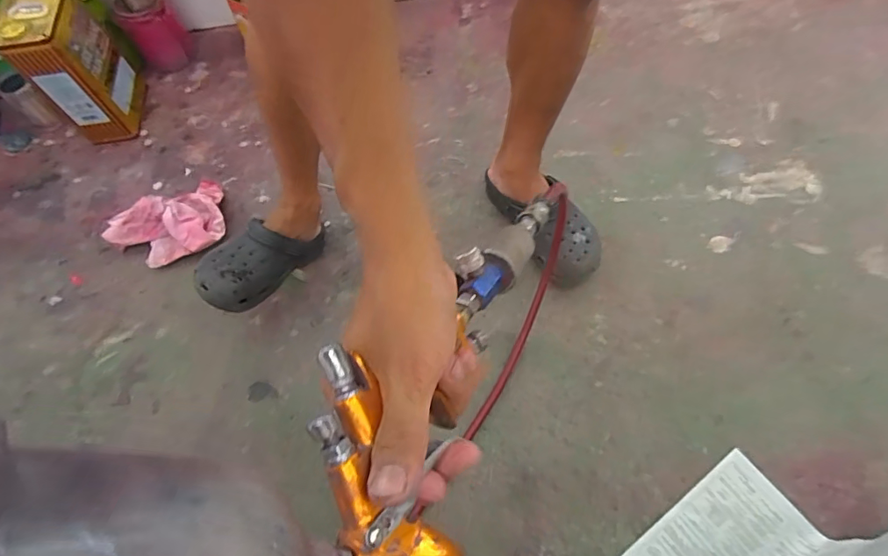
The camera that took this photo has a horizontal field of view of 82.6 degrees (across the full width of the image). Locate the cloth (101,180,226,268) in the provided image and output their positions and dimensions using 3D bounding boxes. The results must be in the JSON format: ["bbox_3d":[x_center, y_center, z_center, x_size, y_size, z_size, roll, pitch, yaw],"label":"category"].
[{"bbox_3d":[-0.512,-0.096,0.927,0.214,0.051,0.129,-18,64,-6],"label":"cloth"}]

